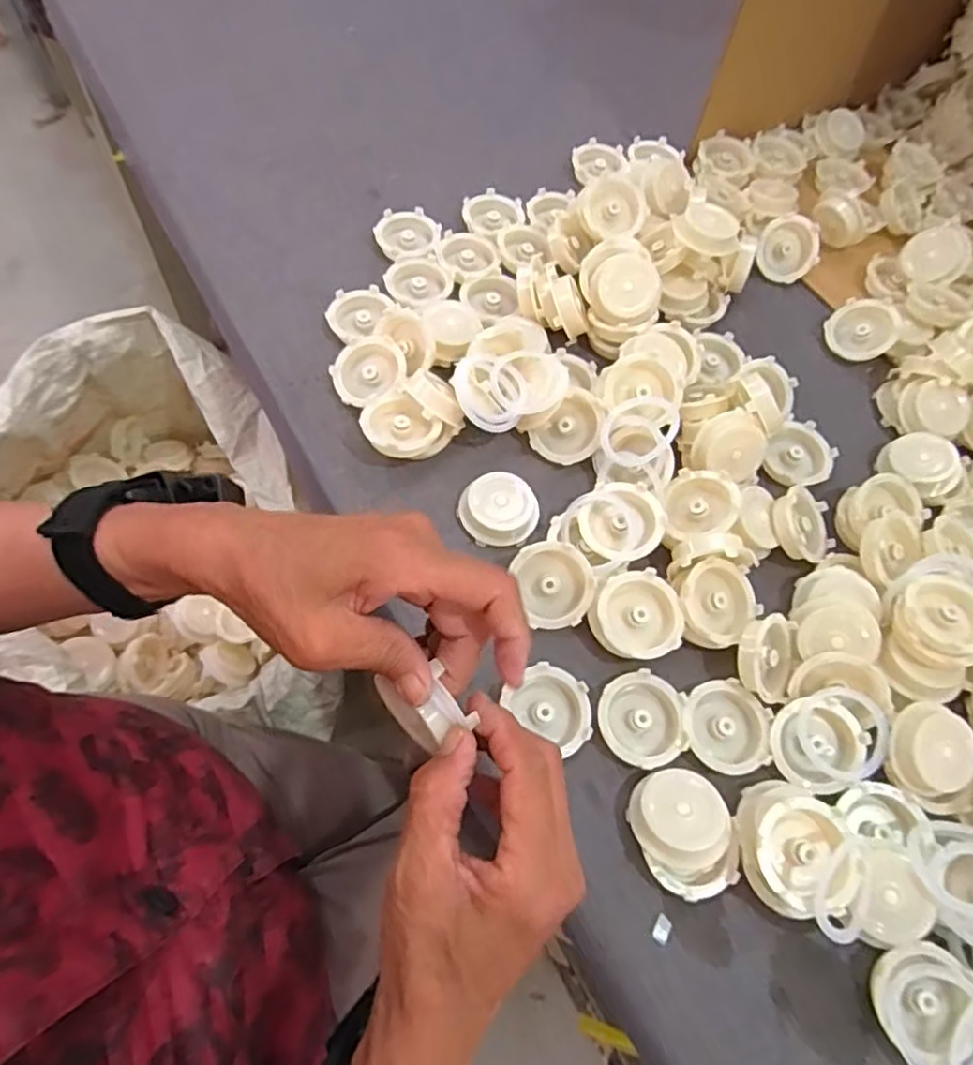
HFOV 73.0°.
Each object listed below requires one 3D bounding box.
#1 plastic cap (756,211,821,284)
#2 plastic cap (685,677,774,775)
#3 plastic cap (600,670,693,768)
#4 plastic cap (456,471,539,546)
[{"bbox_3d":[0.291,-0.272,0.634,0.055,0.059,0.020,-13,25,28],"label":"plastic cap"},{"bbox_3d":[0.157,0.129,0.436,0.055,0.021,0.057,1,64,-3],"label":"plastic cap"},{"bbox_3d":[0.101,0.122,0.428,0.056,0.013,0.058,1,64,-3],"label":"plastic cap"},{"bbox_3d":[0.009,-0.016,0.483,0.056,0.023,0.051,1,64,-3],"label":"plastic cap"}]

